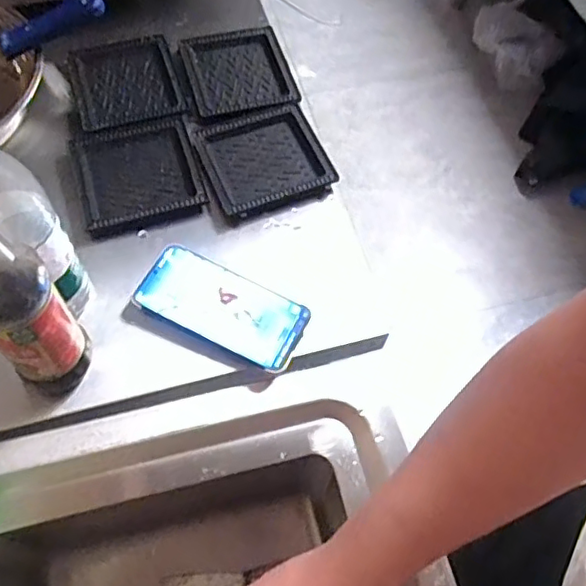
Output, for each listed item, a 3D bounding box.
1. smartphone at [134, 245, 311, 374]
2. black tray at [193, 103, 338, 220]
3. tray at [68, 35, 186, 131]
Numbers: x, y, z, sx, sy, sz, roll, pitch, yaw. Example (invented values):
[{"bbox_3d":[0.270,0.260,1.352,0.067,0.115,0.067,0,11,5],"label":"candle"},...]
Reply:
[{"bbox_3d":[-0.070,0.012,0.589,0.164,0.007,0.074,25,68,10],"label":"smartphone"},{"bbox_3d":[-0.032,-0.148,0.668,0.130,0.013,0.131,-16,64,-12],"label":"black tray"},{"bbox_3d":[-0.200,-0.247,0.725,0.119,0.023,0.130,-14,64,-11],"label":"tray"}]

